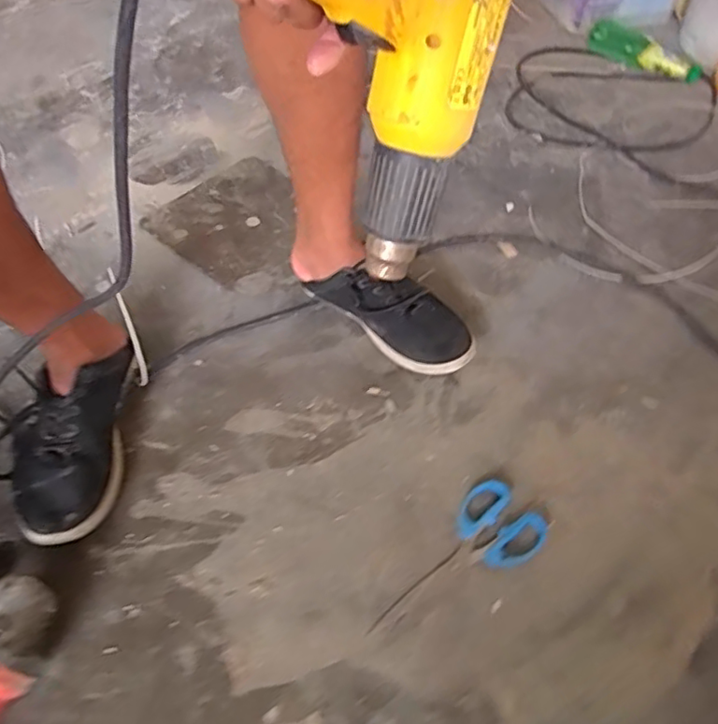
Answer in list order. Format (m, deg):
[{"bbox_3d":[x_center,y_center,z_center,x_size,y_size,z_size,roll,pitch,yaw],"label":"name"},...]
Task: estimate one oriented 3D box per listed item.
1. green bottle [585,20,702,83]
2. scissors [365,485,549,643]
[{"bbox_3d":[0.541,-0.594,1.151,0.232,0.048,0.063,38,62,25],"label":"green bottle"},{"bbox_3d":[0.098,0.202,0.582,0.085,0.012,0.195,38,62,25],"label":"scissors"}]

